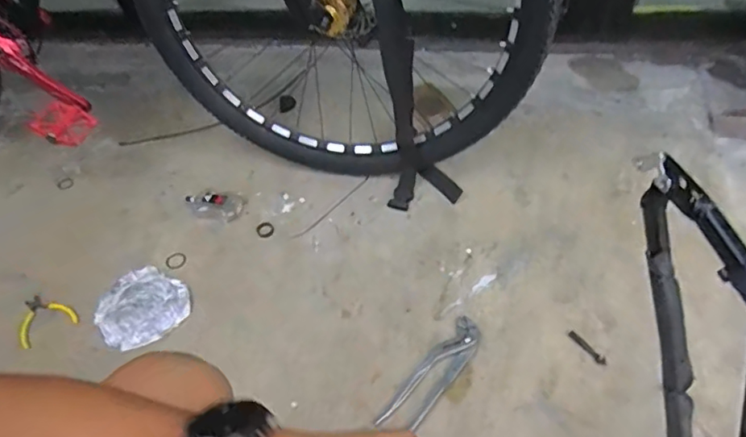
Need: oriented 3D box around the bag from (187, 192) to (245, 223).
[{"bbox_3d":[-0.324,-0.025,1.123,0.121,0.017,0.060,-1,50,4],"label":"bag"}]

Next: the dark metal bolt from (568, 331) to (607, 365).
[{"bbox_3d":[0.343,0.207,0.880,0.015,0.006,0.071,-31,54,-19],"label":"dark metal bolt"}]

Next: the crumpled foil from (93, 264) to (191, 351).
[{"bbox_3d":[-0.414,0.161,0.988,0.152,0.033,0.159,-3,50,3],"label":"crumpled foil"}]

